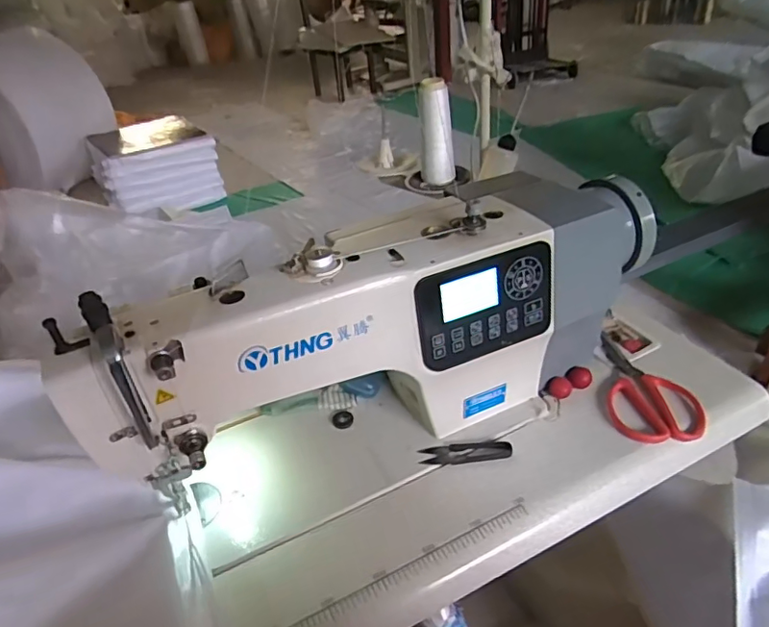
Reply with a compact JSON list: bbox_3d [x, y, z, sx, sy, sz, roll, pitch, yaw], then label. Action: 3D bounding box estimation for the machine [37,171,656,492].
[{"bbox_3d":[0.014,0.017,0.567,0.597,0.228,0.148,-20,38,-19],"label":"machine"}]

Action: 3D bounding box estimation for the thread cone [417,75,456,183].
[{"bbox_3d":[0.088,-0.308,0.916,0.055,0.171,0.051,-4,36,3],"label":"thread cone"}]

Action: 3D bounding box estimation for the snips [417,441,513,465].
[{"bbox_3d":[0.089,0.152,0.587,0.097,0.008,0.026,-5,36,2],"label":"snips"}]

